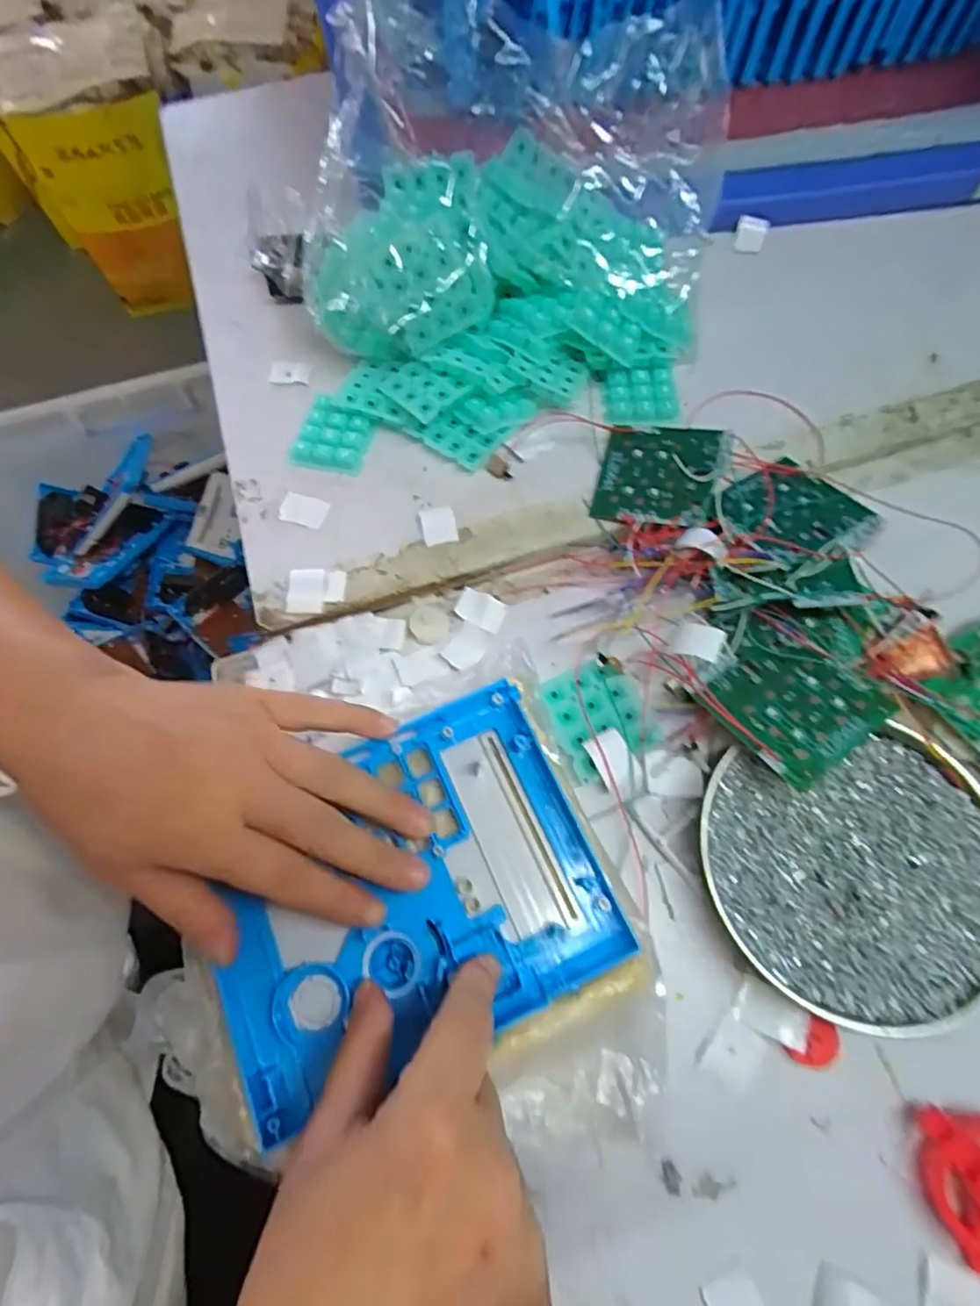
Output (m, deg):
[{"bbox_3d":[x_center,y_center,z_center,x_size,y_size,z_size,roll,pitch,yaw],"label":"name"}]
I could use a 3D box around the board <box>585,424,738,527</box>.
[{"bbox_3d":[0.103,-0.108,0.361,0.070,0.004,0.071,13,68,22],"label":"board"}]

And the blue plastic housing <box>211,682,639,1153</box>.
[{"bbox_3d":[-0.038,0.103,0.264,0.163,0.019,0.130,-22,69,-7],"label":"blue plastic housing"}]

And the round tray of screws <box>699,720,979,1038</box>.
[{"bbox_3d":[0.173,0.103,0.279,0.131,0.024,0.119,-9,67,-1],"label":"round tray of screws"}]

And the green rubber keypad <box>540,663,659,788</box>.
[{"bbox_3d":[0.059,0.035,0.318,0.047,0.007,0.059,-22,68,-6],"label":"green rubber keypad"}]

